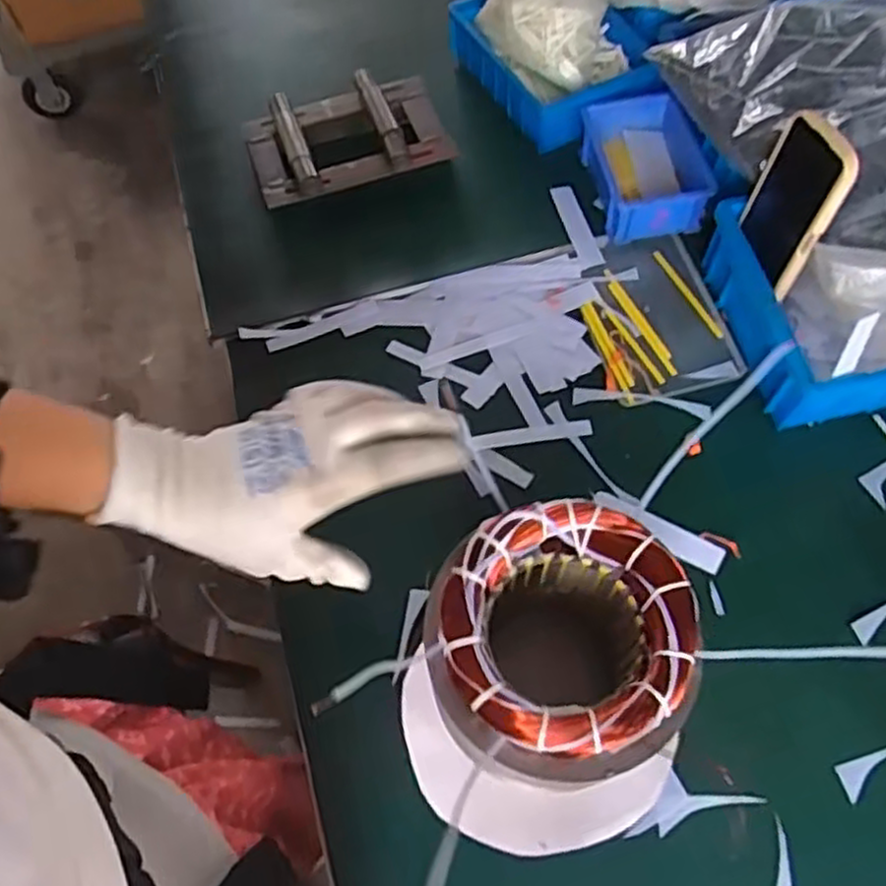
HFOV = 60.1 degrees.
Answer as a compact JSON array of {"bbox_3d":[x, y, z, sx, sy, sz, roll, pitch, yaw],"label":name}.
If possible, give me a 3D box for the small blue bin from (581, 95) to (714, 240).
[{"bbox_3d":[0.196,-0.272,0.749,0.100,0.049,0.154,-7,63,0],"label":"small blue bin"}]

